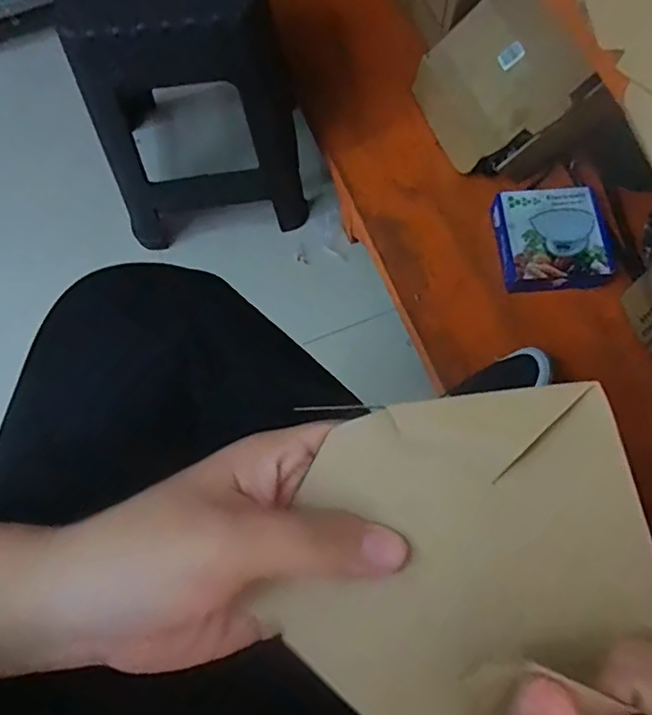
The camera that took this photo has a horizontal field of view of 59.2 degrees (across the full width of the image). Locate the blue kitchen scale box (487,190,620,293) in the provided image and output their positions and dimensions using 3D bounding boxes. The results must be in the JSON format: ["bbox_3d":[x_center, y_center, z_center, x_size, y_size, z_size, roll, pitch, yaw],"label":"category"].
[{"bbox_3d":[0.369,-0.195,0.942,0.172,0.043,0.172,-6,72,-2],"label":"blue kitchen scale box"}]

